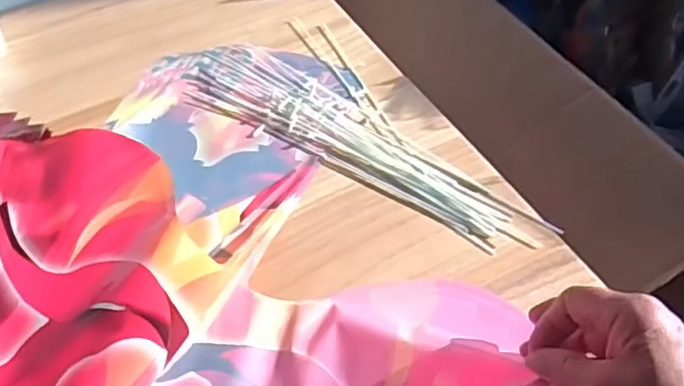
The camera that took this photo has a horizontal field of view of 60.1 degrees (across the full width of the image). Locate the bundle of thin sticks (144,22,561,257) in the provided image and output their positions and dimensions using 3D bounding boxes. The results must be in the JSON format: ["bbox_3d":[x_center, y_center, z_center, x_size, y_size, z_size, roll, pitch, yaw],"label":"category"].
[{"bbox_3d":[0.009,-0.081,0.583,0.418,0.012,0.151,30,57,26],"label":"bundle of thin sticks"}]

